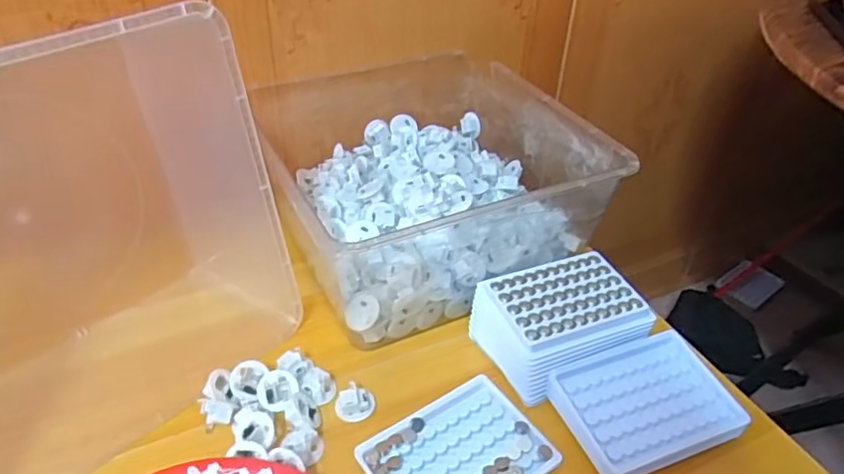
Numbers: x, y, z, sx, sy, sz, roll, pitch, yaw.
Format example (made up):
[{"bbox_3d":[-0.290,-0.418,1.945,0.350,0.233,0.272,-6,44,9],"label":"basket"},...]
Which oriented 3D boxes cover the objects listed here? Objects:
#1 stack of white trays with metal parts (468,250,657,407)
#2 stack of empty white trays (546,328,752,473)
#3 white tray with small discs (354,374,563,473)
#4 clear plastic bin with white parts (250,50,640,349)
[{"bbox_3d":[0.122,0.072,0.550,0.127,0.056,0.099,-17,44,-22],"label":"stack of white trays with metal parts"},{"bbox_3d":[0.183,0.136,0.501,0.133,0.027,0.099,-15,43,-20],"label":"stack of empty white trays"},{"bbox_3d":[0.028,0.168,0.473,0.130,0.009,0.097,-24,47,-28],"label":"white tray with small discs"},{"bbox_3d":[0.008,-0.067,0.651,0.284,0.125,0.299,-18,44,-23],"label":"clear plastic bin with white parts"}]

